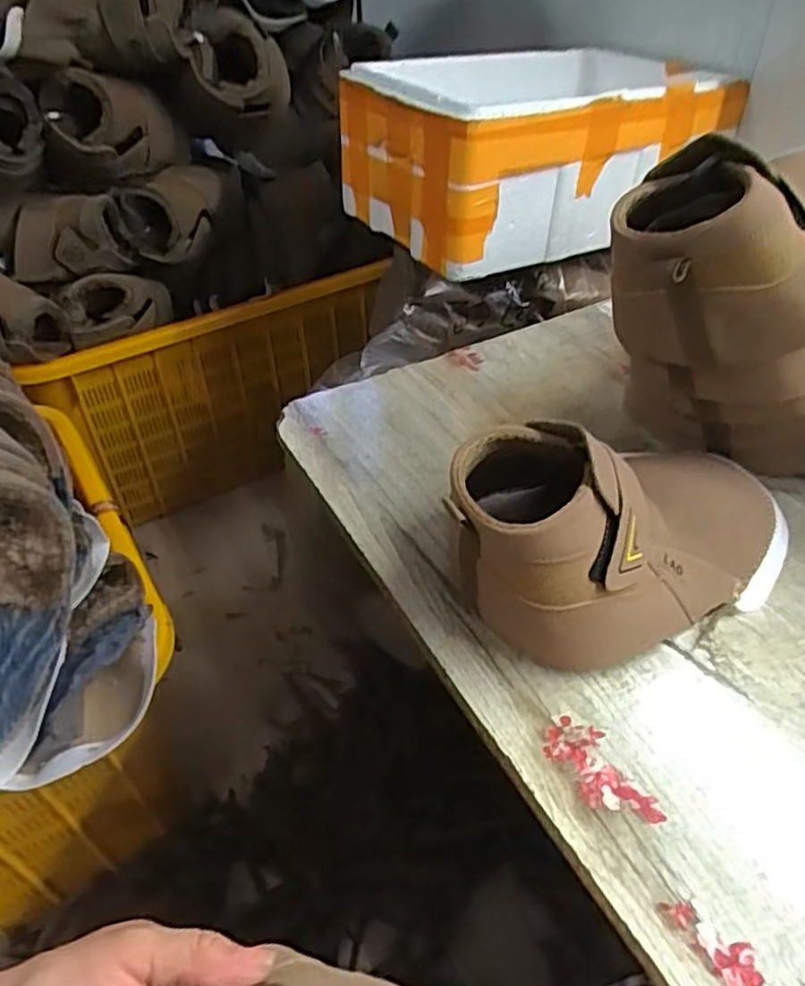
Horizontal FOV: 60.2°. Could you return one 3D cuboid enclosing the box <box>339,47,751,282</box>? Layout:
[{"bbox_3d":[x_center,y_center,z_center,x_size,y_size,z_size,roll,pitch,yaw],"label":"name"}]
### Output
[{"bbox_3d":[0.154,-0.417,0.829,0.402,0.158,0.269,-26,47,-24],"label":"box"}]

